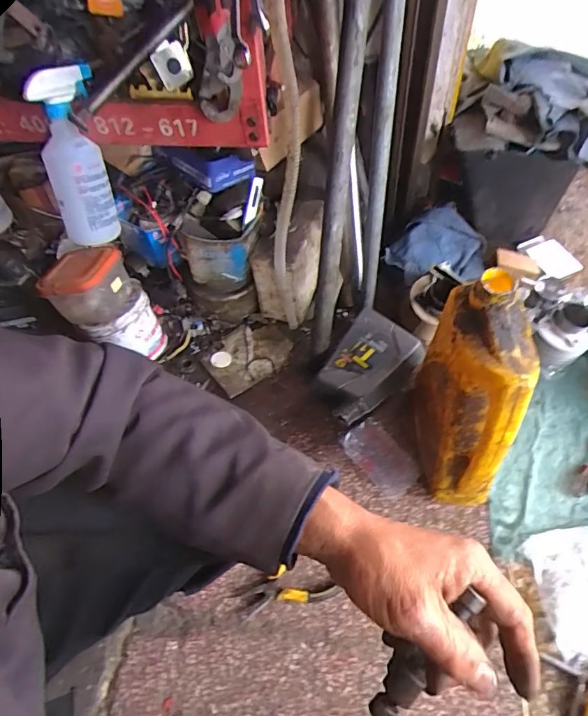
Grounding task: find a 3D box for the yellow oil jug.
[{"bbox_3d":[0.236,0.059,0.648,0.094,0.302,0.209,4,58,8],"label":"yellow oil jug"}]

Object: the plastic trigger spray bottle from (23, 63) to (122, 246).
[{"bbox_3d":[-0.288,-0.256,0.618,0.071,0.217,0.057,-2,28,3],"label":"plastic trigger spray bottle"}]

